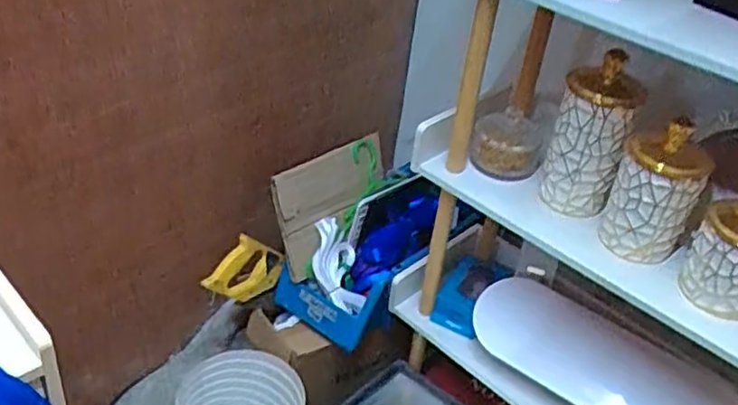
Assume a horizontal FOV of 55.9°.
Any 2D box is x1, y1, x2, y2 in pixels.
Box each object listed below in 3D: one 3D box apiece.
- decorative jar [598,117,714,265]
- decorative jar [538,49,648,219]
[{"bbox_3d":[0.368,-0.015,0.892,0.104,0.172,0.090,24,39,21],"label":"decorative jar"},{"bbox_3d":[0.305,-0.098,0.959,0.098,0.205,0.111,17,37,13],"label":"decorative jar"}]

